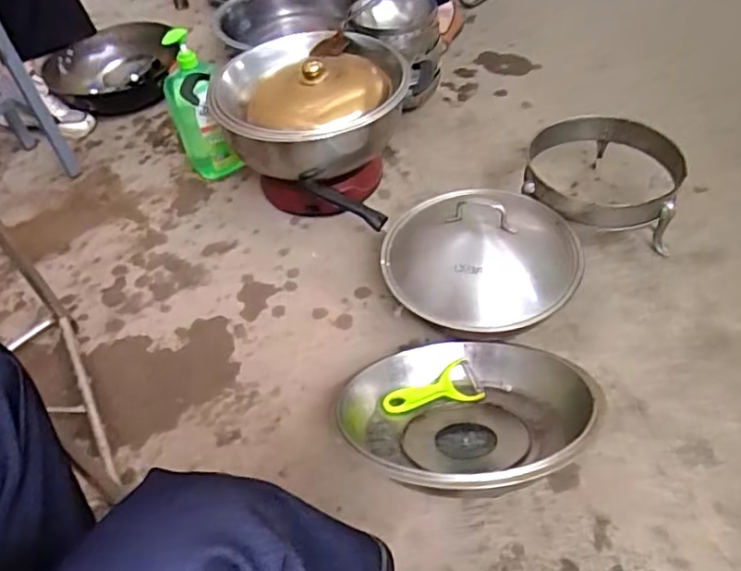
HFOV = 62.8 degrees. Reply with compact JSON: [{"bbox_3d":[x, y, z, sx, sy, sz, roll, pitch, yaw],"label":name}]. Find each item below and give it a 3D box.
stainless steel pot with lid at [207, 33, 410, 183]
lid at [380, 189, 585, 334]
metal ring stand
[{"bbox_3d":[-0.110,-0.335,1.115,0.351,0.109,0.335,-1,47,6],"label":"stainless steel pot with lid"},{"bbox_3d":[0.169,-0.071,0.936,0.304,0.102,0.289,-1,47,6],"label":"lid"},{"bbox_3d":[0.400,-0.180,1.065,0.253,0.139,0.270,11,50,16],"label":"metal ring stand"}]

